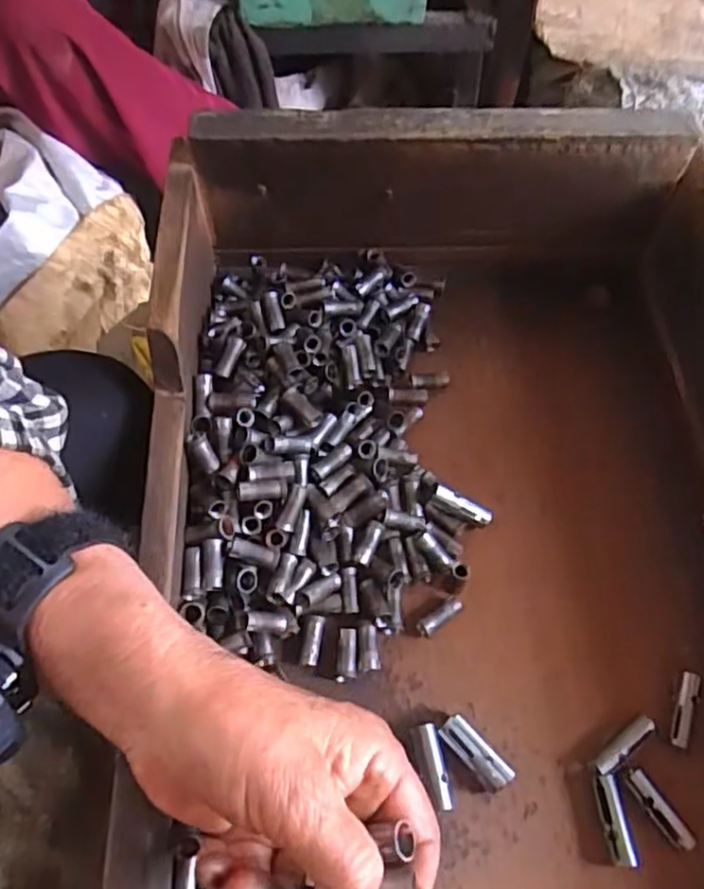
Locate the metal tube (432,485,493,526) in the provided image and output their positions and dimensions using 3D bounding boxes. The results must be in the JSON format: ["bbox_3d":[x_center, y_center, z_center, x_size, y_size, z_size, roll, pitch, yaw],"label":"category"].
[{"bbox_3d":[0.061,0.035,0.372,0.040,0.012,0.008,28,57,-11],"label":"metal tube"}]

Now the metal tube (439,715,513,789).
[{"bbox_3d":[0.058,0.147,0.319,0.012,0.013,0.037,-36,66,-24],"label":"metal tube"}]

